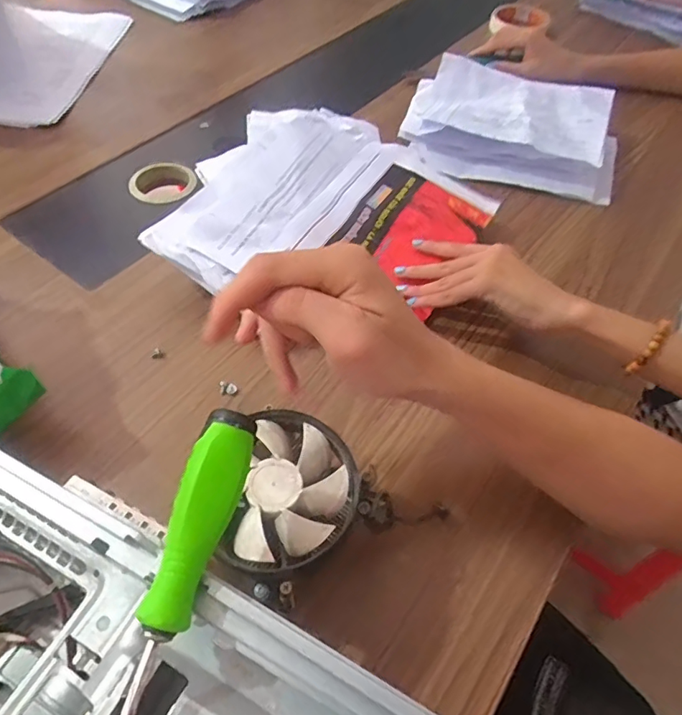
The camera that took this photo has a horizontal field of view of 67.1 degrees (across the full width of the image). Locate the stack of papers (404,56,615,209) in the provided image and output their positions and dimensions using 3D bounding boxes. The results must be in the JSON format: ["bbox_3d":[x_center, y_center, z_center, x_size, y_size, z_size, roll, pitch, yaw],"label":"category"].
[{"bbox_3d":[0.204,-0.279,0.616,0.249,0.050,0.170,20,55,12],"label":"stack of papers"}]

